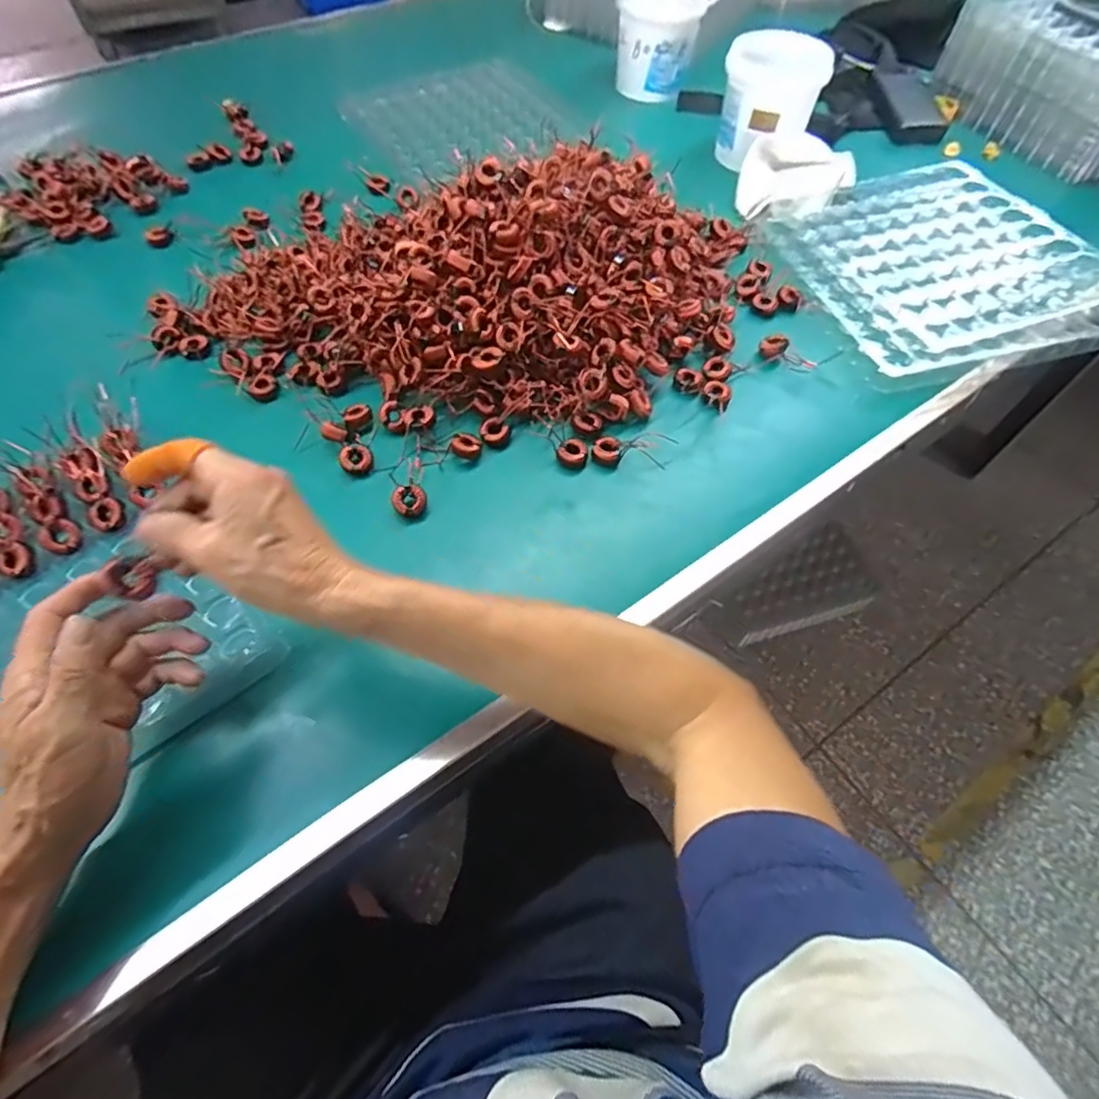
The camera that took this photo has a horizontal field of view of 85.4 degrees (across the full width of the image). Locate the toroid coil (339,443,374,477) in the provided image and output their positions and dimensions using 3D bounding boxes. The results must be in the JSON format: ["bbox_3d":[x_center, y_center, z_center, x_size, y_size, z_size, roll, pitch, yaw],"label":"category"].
[{"bbox_3d":[-0.167,-0.078,0.516,0.027,0.012,0.028,1,58,-1],"label":"toroid coil"}]

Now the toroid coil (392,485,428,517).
[{"bbox_3d":[-0.115,-0.040,0.490,0.027,0.012,0.026,3,79,-13],"label":"toroid coil"}]

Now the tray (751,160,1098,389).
[{"bbox_3d":[0.435,-0.325,0.674,0.333,0.027,0.313,-15,60,-11],"label":"tray"}]

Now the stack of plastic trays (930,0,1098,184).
[{"bbox_3d":[0.781,-0.689,0.854,0.305,0.140,0.287,-20,60,-13],"label":"stack of plastic trays"}]

